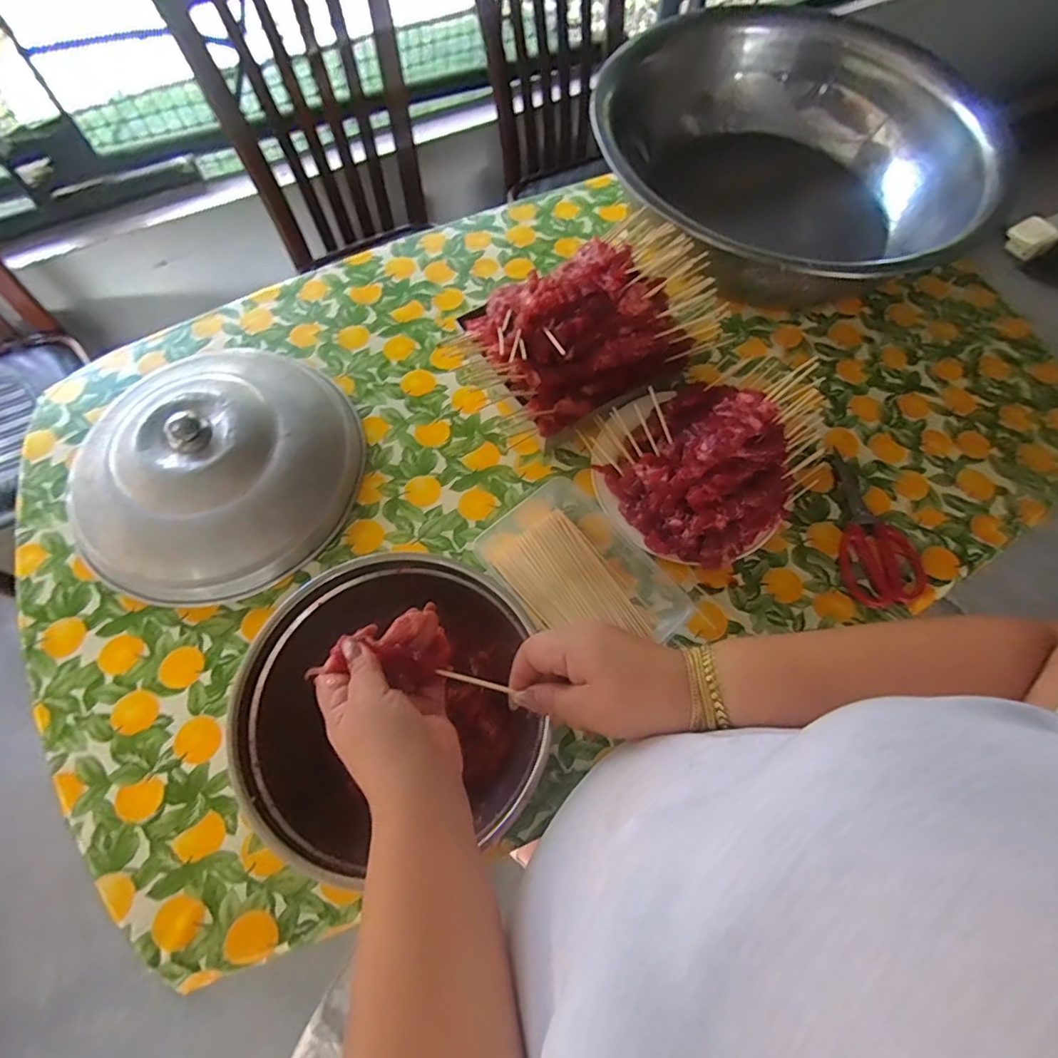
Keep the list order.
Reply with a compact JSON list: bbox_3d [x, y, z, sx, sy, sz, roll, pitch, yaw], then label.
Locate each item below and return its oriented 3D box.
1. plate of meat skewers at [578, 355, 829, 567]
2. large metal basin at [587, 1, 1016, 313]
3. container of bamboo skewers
[{"bbox_3d":[0.257,-0.111,0.699,0.343,0.124,0.240,-29,70,-14],"label":"plate of meat skewers"},{"bbox_3d":[0.388,-0.567,0.867,0.572,0.179,0.532,1,66,-2],"label":"large metal basin"},{"bbox_3d":[0.063,0.055,0.668,0.157,0.025,0.239,-40,73,-17],"label":"container of bamboo skewers"}]

